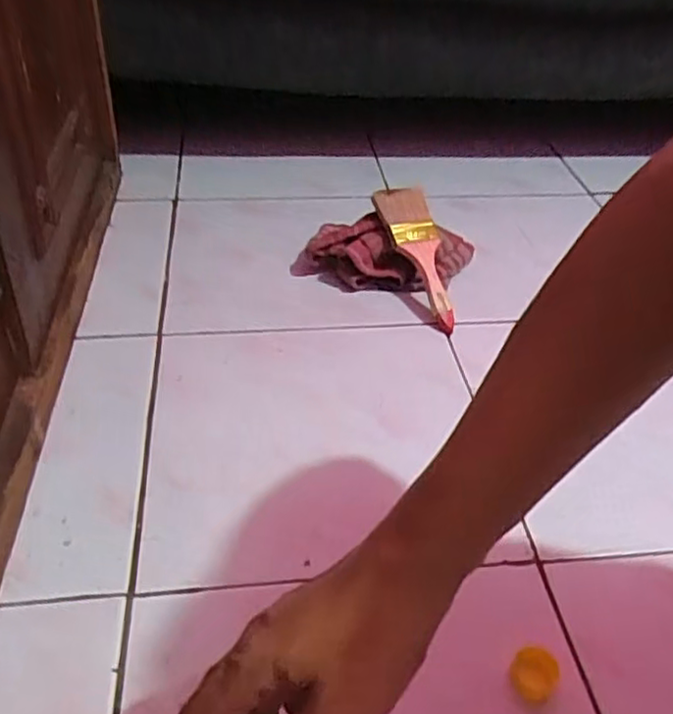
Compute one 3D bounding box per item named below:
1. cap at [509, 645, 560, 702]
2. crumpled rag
[{"bbox_3d":[0.127,0.205,0.441,0.028,0.011,0.031,19,41,19],"label":"cap"},{"bbox_3d":[0.051,-0.122,0.795,0.200,0.069,0.092,10,39,8],"label":"crumpled rag"}]

